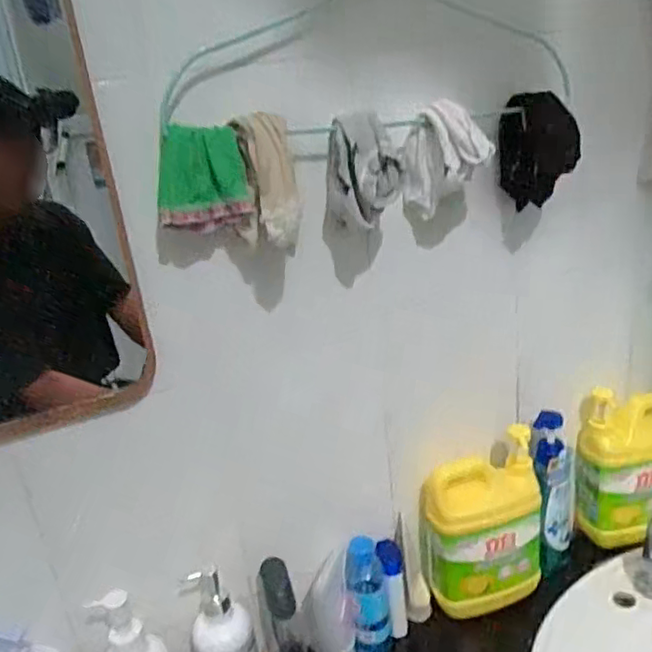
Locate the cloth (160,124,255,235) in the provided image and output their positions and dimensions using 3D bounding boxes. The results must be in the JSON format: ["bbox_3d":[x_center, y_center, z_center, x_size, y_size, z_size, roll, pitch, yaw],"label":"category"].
[{"bbox_3d":[-0.111,-0.131,0.569,0.083,0.084,0.022,-15,22,-21],"label":"cloth"}]

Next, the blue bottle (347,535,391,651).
[{"bbox_3d":[0.054,0.343,0.789,0.048,0.161,0.035,-6,21,3],"label":"blue bottle"}]

